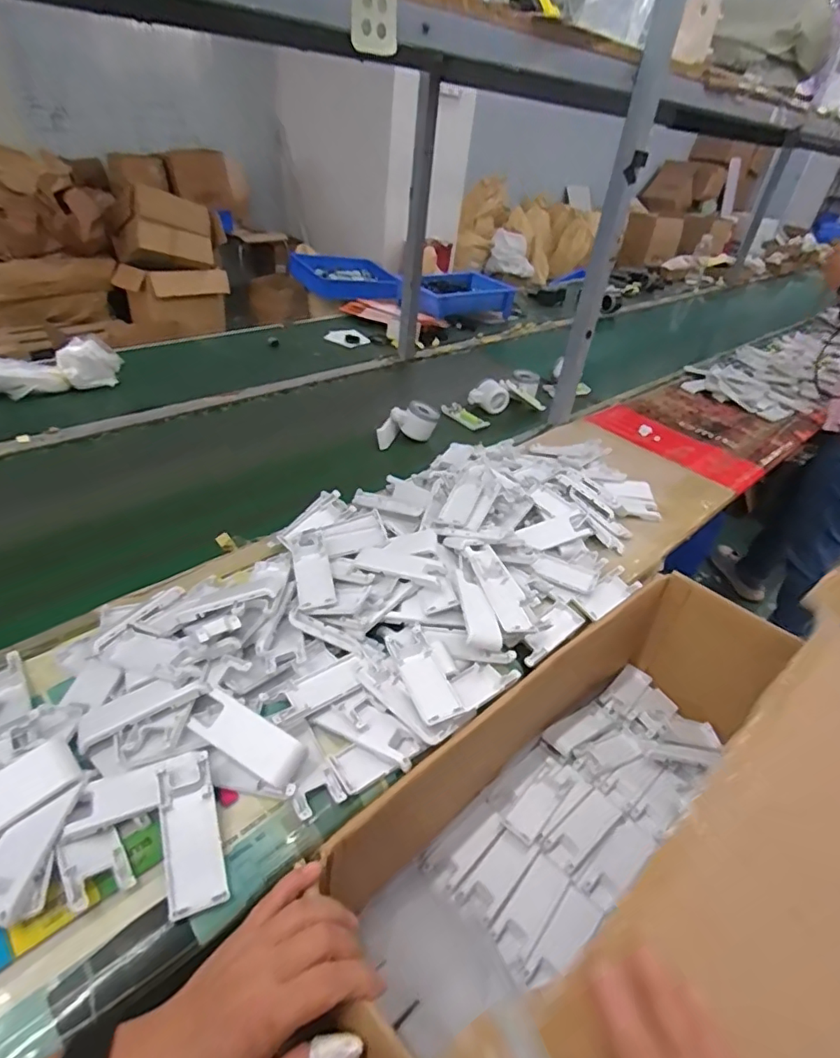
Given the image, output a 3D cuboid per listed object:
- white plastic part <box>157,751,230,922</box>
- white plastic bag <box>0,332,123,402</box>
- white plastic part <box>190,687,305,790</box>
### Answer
[{"bbox_3d":[-0.170,0.226,0.407,0.039,0.010,0.102,-10,53,-21],"label":"white plastic part"},{"bbox_3d":[-0.669,-0.290,0.988,0.234,0.075,0.055,-20,45,-31],"label":"white plastic bag"},{"bbox_3d":[-0.145,0.175,0.459,0.097,0.021,0.037,22,40,18],"label":"white plastic part"}]

